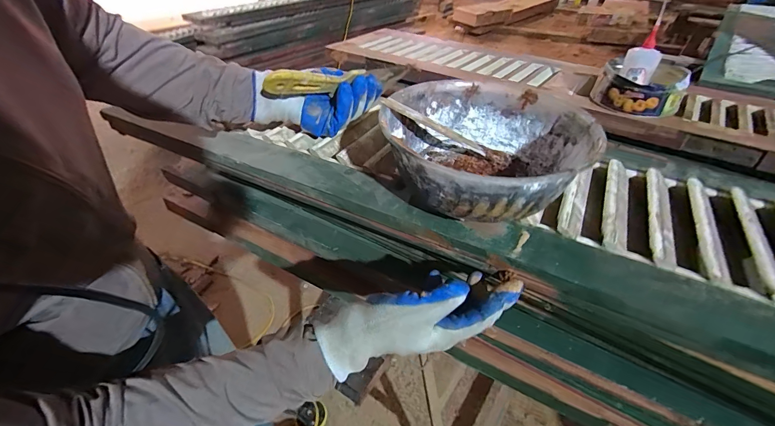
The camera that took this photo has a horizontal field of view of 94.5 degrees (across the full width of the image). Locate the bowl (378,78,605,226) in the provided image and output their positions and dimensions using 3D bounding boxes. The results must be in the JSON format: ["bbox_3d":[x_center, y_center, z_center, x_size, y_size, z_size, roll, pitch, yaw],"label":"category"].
[{"bbox_3d":[0.099,-0.071,0.370,0.192,0.070,0.197,0,39,0],"label":"bowl"}]

